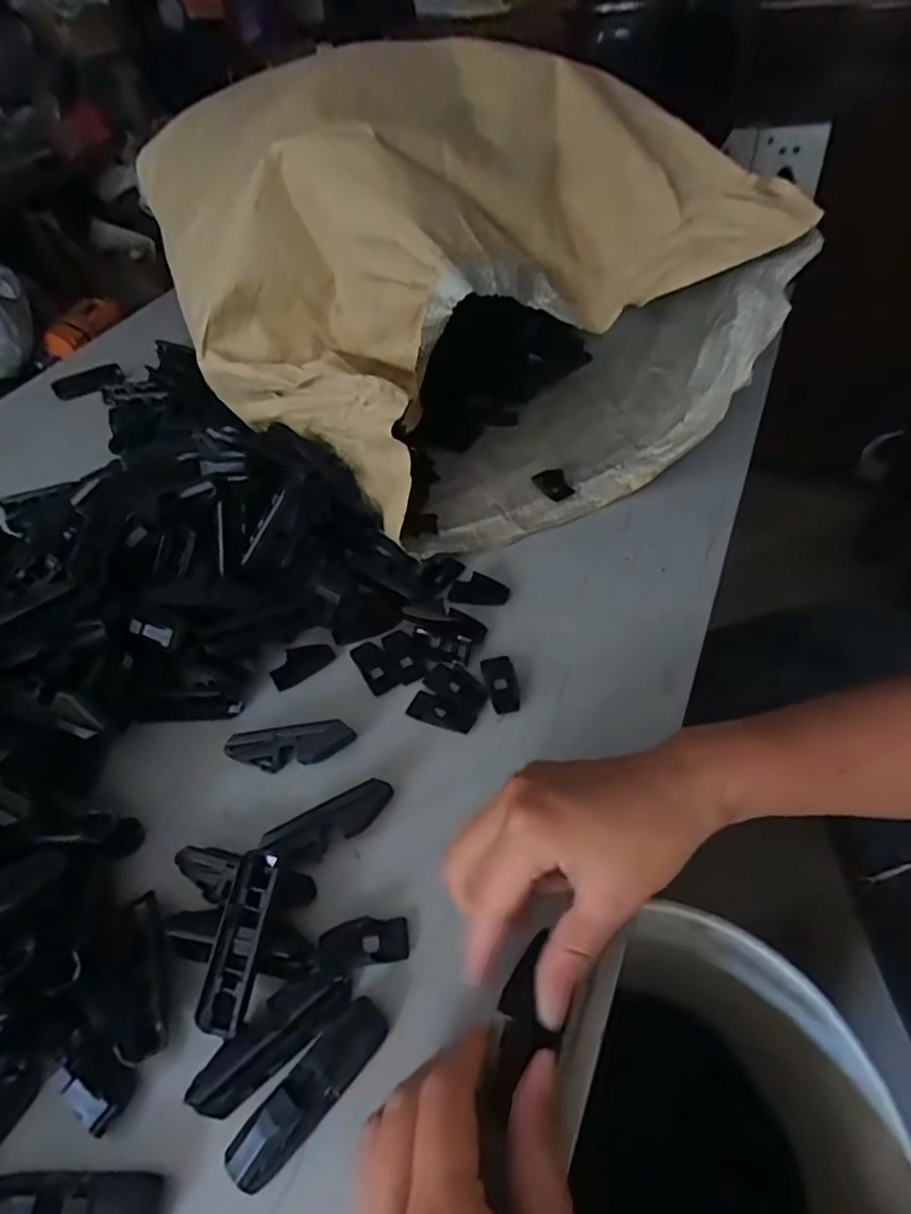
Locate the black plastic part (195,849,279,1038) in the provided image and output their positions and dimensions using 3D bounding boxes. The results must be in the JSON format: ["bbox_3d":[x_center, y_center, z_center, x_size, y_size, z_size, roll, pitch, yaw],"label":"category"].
[{"bbox_3d":[-0.097,0.149,0.284,0.019,0.009,0.072,6,66,11],"label":"black plastic part"}]

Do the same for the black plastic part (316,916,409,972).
[{"bbox_3d":[-0.044,0.158,0.296,0.042,0.005,0.021,-11,49,-1],"label":"black plastic part"}]

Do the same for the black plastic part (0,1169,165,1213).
[{"bbox_3d":[-0.152,0.228,0.239,0.074,0.022,0.021,-5,49,5],"label":"black plastic part"}]

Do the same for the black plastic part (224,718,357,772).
[{"bbox_3d":[-0.095,0.081,0.362,0.070,0.019,0.018,-8,49,2],"label":"black plastic part"}]

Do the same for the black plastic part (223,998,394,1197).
[{"bbox_3d":[-0.059,0.195,0.256,0.022,0.018,0.073,30,60,30],"label":"black plastic part"}]

